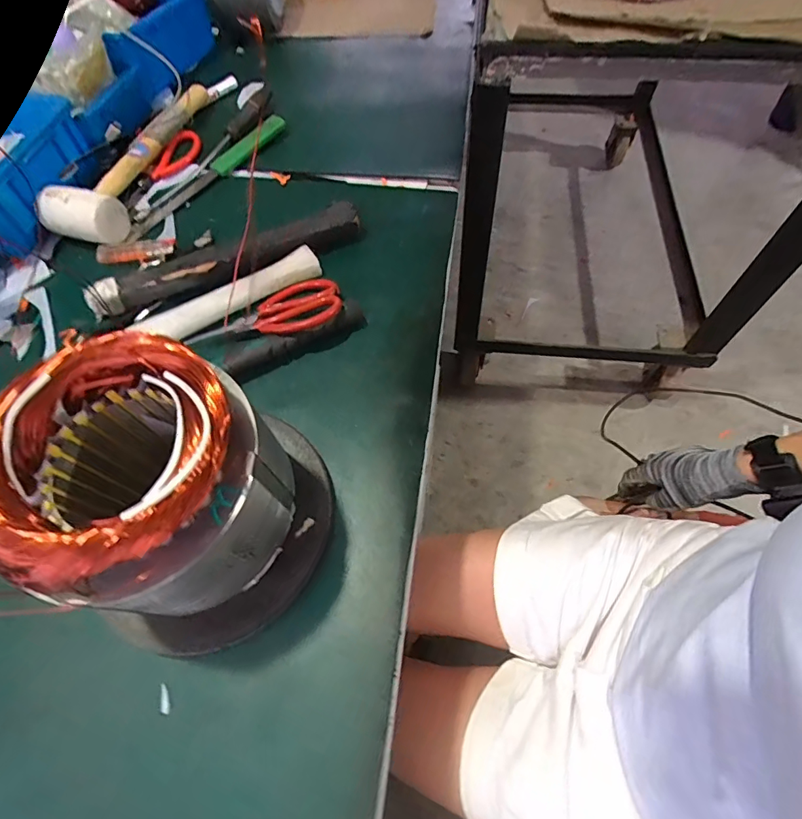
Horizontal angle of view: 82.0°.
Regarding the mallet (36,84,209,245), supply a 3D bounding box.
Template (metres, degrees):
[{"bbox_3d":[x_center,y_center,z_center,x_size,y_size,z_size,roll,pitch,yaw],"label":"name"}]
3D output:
[{"bbox_3d":[-0.336,-0.326,0.594,0.098,0.047,0.288,14,62,10],"label":"mallet"}]

